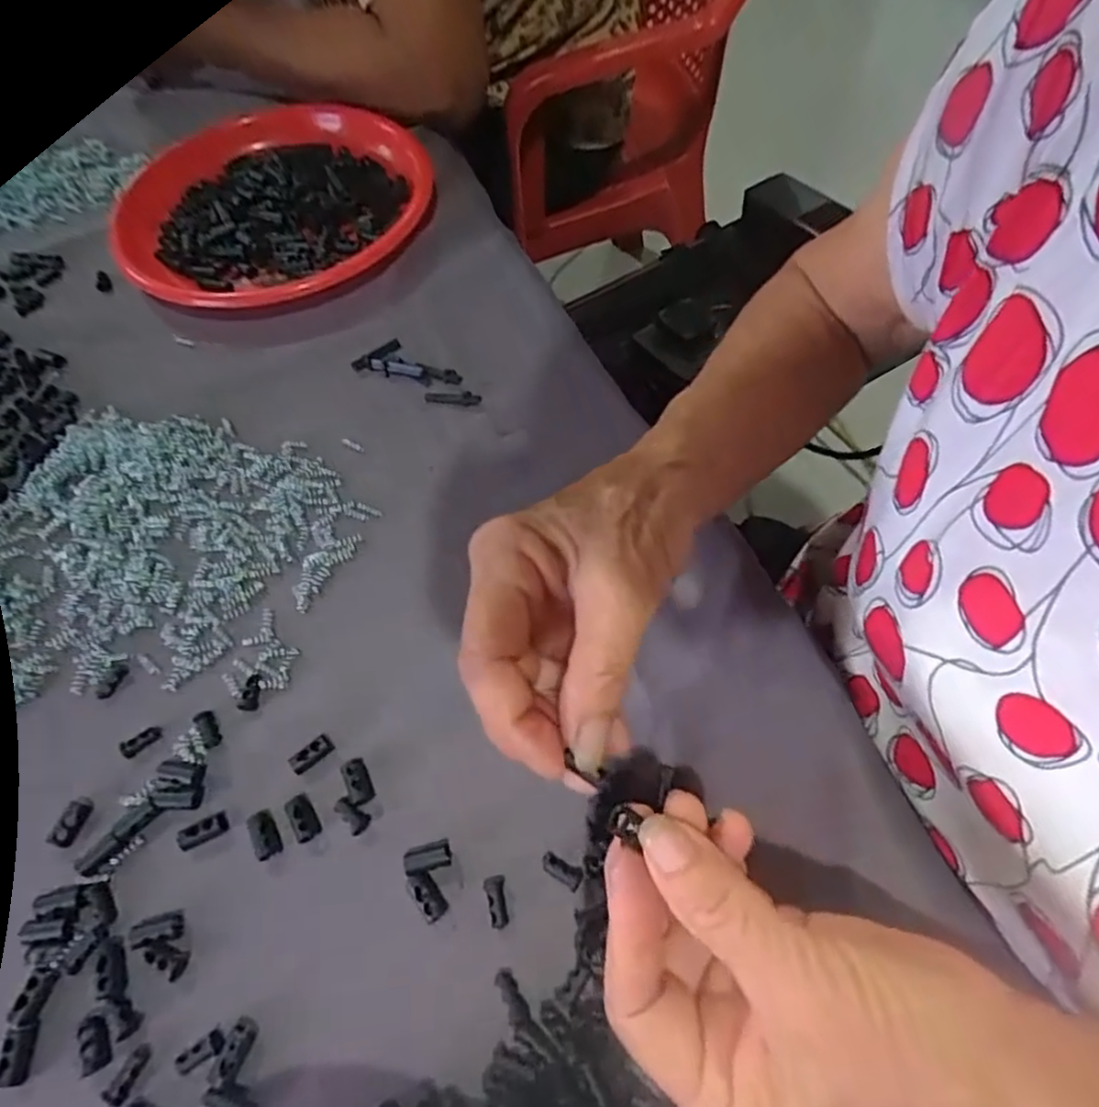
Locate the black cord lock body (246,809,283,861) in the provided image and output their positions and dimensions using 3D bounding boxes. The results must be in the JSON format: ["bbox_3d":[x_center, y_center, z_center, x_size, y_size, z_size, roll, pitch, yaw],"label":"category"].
[{"bbox_3d":[-0.123,0.120,0.288,0.012,0.005,0.021,-28,62,-13],"label":"black cord lock body"}]

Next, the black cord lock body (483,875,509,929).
[{"bbox_3d":[-0.021,0.139,0.269,0.008,0.007,0.019,-12,60,-3],"label":"black cord lock body"}]

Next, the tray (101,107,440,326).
[{"bbox_3d":[-0.202,-0.256,0.493,0.233,0.040,0.212,-16,60,-6],"label":"tray"}]

